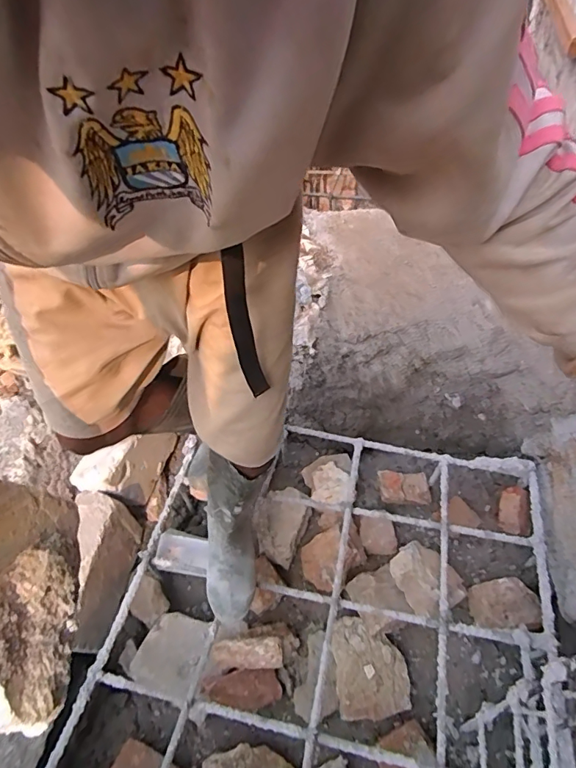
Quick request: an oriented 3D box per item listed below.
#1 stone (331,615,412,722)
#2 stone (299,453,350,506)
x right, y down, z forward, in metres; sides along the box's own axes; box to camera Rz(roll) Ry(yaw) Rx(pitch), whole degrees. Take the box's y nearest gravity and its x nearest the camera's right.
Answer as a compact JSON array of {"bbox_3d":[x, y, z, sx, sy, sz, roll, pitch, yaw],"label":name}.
[{"bbox_3d":[0.177,0.616,1.021,0.149,0.087,0.179,-8,50,-1],"label":"stone"},{"bbox_3d":[0.106,0.265,1.312,0.127,0.061,0.141,2,77,-4],"label":"stone"}]

